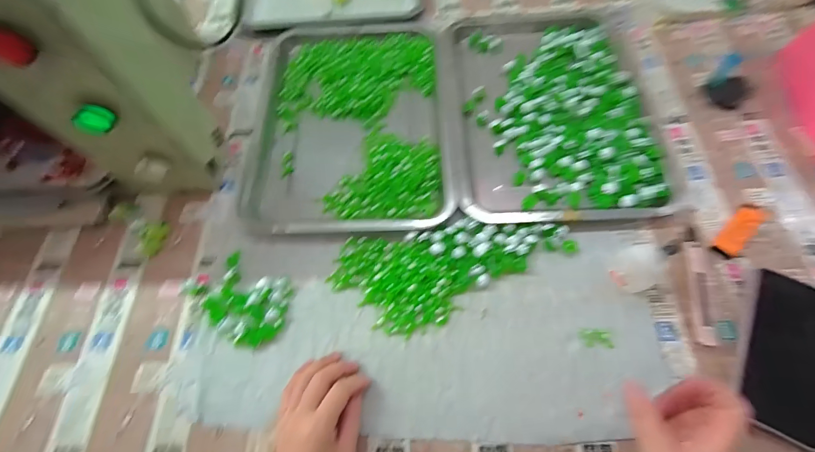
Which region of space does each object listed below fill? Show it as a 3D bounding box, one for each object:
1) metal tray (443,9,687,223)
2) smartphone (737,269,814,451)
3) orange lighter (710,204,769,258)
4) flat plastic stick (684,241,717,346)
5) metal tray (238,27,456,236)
[{"bbox_3d":[0.203,-0.175,0.475,0.288,0.019,0.364,-2,65,1],"label":"metal tray"},{"bbox_3d":[0.372,0.122,0.341,0.081,0.012,0.158,25,69,13],"label":"smartphone"},{"bbox_3d":[0.378,0.003,0.393,0.080,0.017,0.029,-39,70,-15],"label":"orange lighter"},{"bbox_3d":[0.310,0.069,0.370,0.018,0.007,0.111,10,66,6],"label":"flat plastic stick"},{"bbox_3d":[-0.074,-0.154,0.480,0.269,0.016,0.347,-1,65,1],"label":"metal tray"}]

